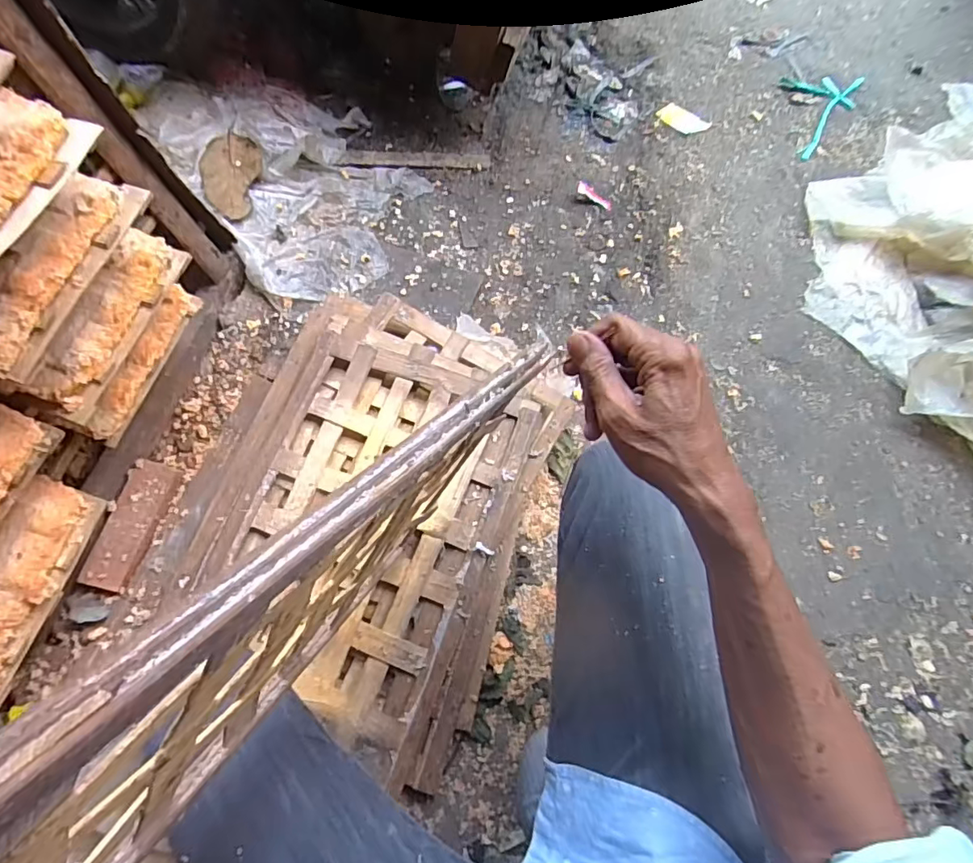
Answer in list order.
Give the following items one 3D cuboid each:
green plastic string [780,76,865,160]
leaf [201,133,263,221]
[{"bbox_3d":[0.646,-0.660,1.064,0.146,0.024,0.231,39,73,11],"label":"green plastic string"},{"bbox_3d":[-0.423,-0.417,0.869,0.095,0.014,0.159,5,70,0],"label":"leaf"}]

